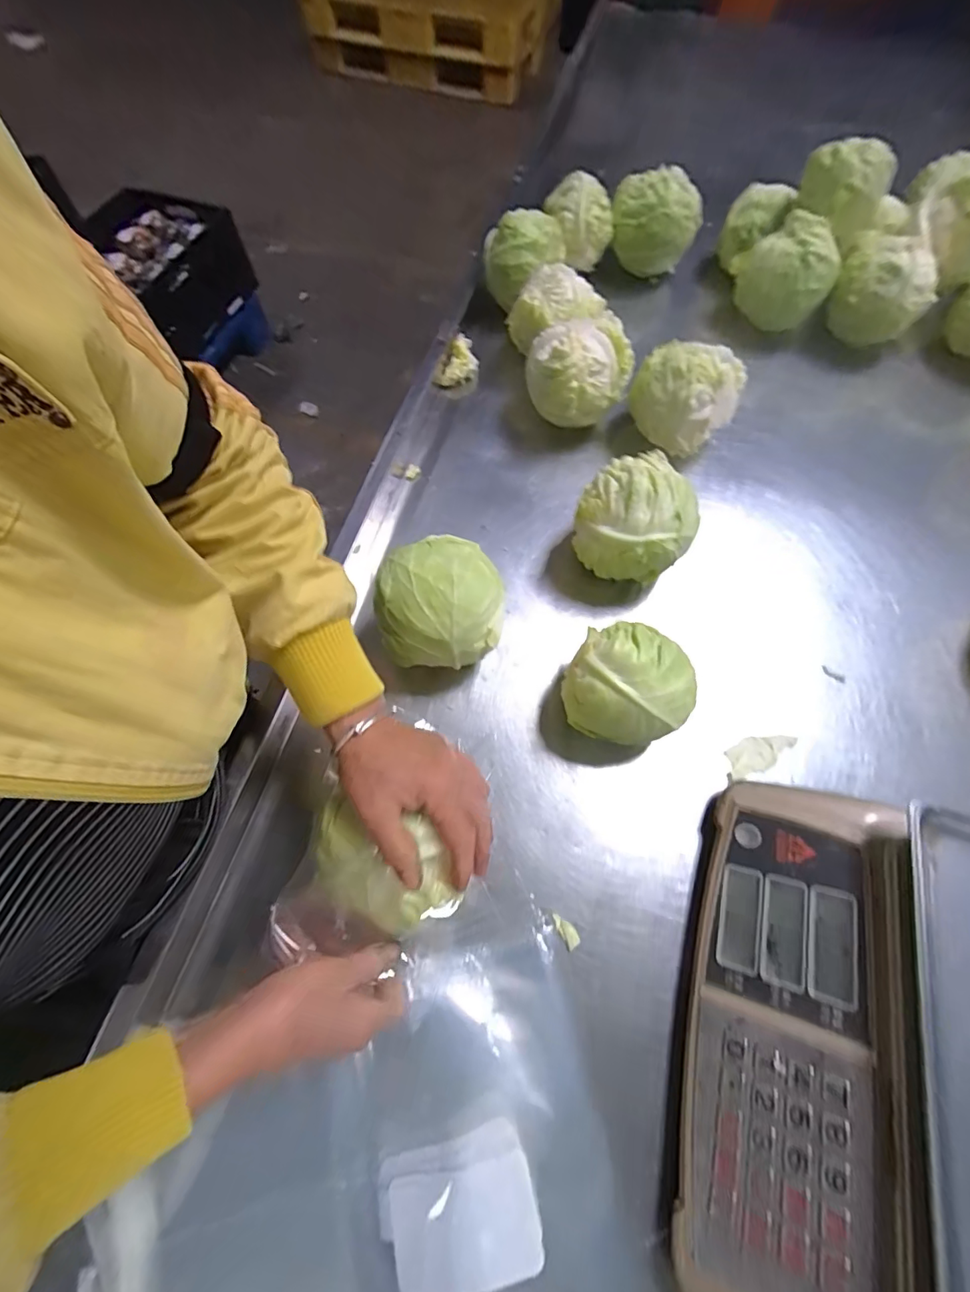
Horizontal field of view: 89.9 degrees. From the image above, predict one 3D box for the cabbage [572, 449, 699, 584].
[{"bbox_3d":[0.152,-0.122,0.498,0.114,0.117,0.099,41,72,17],"label":"cabbage"}]

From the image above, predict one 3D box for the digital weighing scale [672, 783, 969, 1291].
[{"bbox_3d":[0.319,0.287,0.314,0.328,0.117,0.323,13,67,8],"label":"digital weighing scale"}]

